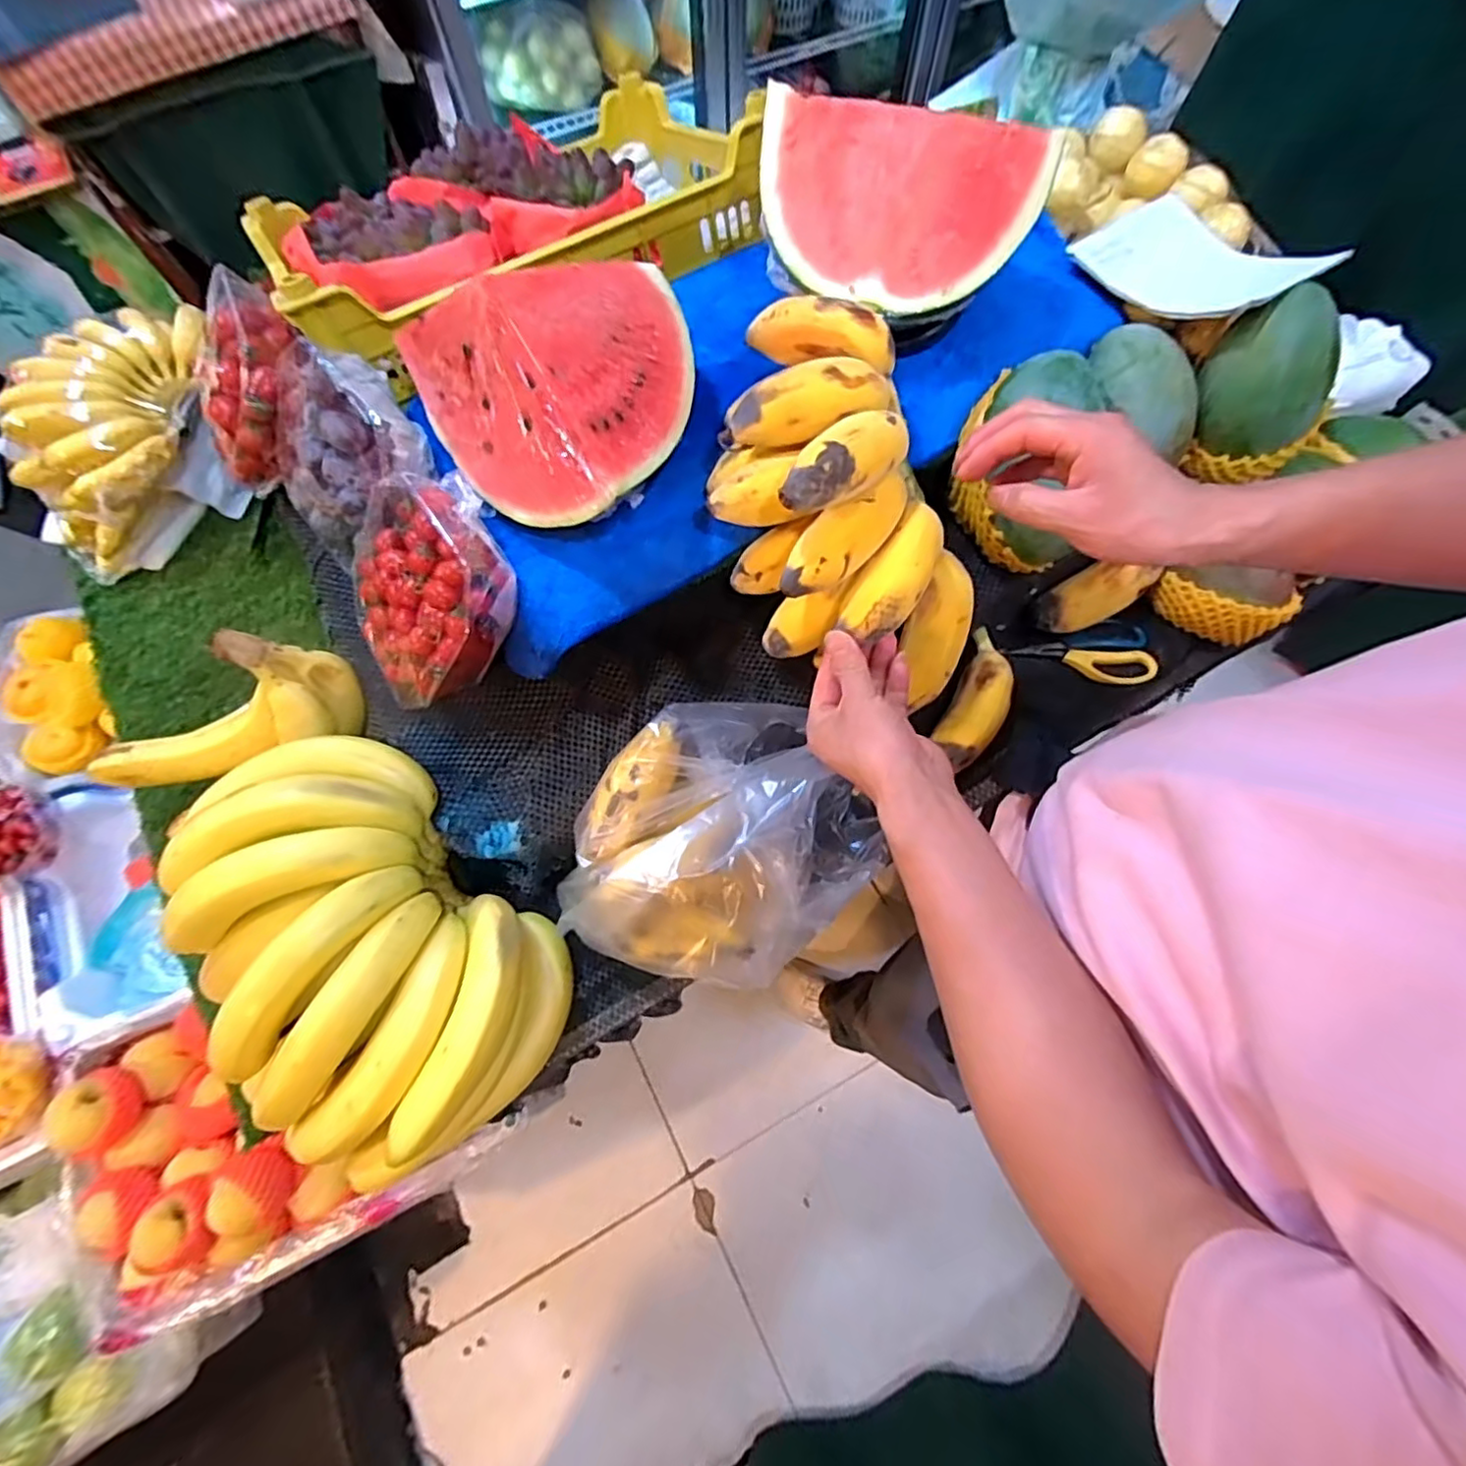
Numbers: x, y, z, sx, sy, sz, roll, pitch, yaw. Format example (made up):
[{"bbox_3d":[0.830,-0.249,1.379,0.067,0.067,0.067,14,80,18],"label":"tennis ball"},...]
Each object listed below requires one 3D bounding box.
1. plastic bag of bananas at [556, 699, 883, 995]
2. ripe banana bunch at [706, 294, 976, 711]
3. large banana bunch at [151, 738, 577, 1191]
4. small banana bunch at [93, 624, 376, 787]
[{"bbox_3d":[-0.013,0.082,0.472,0.227,0.101,0.185,-39,75,-12],"label":"plastic bag of bananas"},{"bbox_3d":[0.076,-0.168,0.472,0.164,0.168,0.271,-26,73,-8],"label":"ripe banana bunch"},{"bbox_3d":[-0.253,0.146,0.435,0.183,0.109,0.254,-42,76,-13],"label":"large banana bunch"},{"bbox_3d":[-0.400,-0.006,0.495,0.196,0.099,0.082,-25,73,4],"label":"small banana bunch"}]

